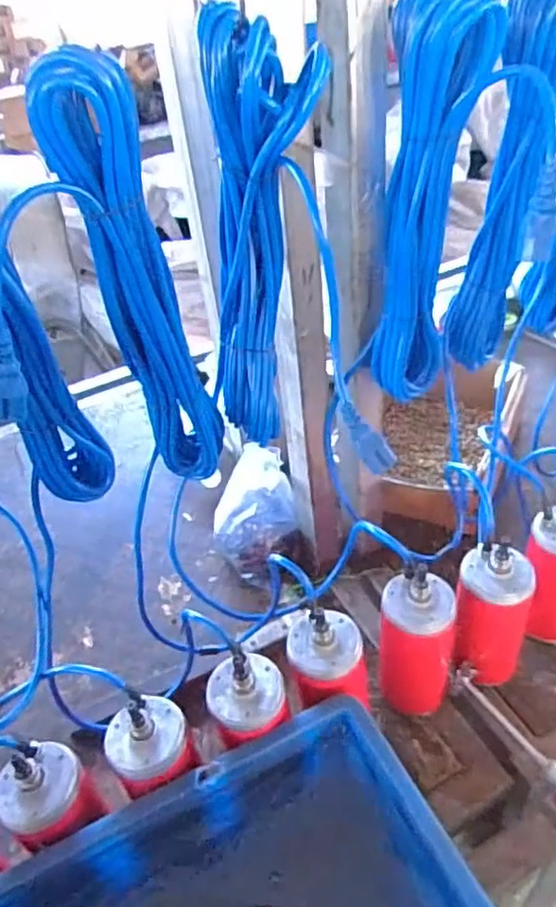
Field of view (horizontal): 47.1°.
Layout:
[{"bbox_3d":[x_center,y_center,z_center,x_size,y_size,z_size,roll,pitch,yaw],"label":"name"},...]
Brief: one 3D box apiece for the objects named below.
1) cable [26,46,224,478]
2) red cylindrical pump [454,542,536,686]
[{"bbox_3d":[-0.100,-0.110,0.490,0.065,0.338,0.048,-9,41,-2],"label":"cable"},{"bbox_3d":[0.235,0.179,0.708,0.075,0.145,0.071,-4,41,4],"label":"red cylindrical pump"}]

